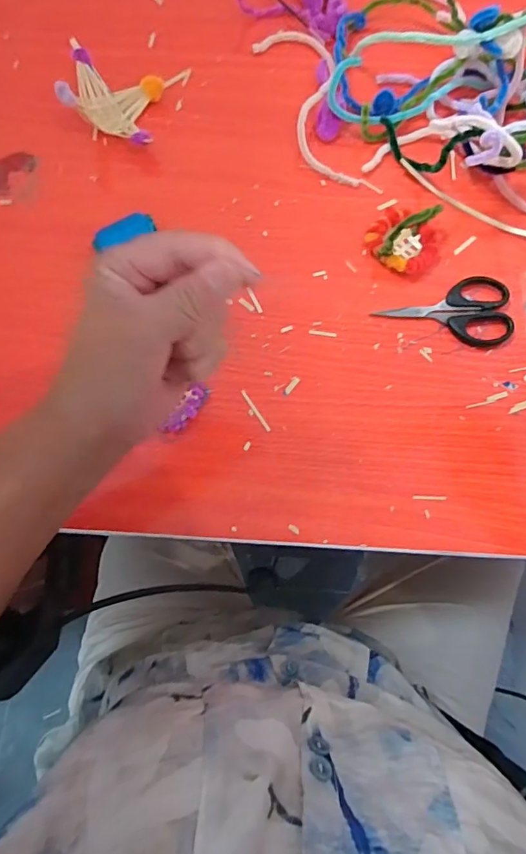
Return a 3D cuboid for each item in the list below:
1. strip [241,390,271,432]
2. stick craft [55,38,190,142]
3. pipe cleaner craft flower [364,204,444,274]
[{"bbox_3d":[-0.006,-0.014,0.389,0.004,0.004,0.040,-32,78,-8],"label":"strip"},{"bbox_3d":[-0.131,-0.317,0.451,0.092,0.037,0.103,19,76,4],"label":"stick craft"},{"bbox_3d":[0.122,-0.165,0.410,0.060,0.041,0.054,29,77,7],"label":"pipe cleaner craft flower"}]

